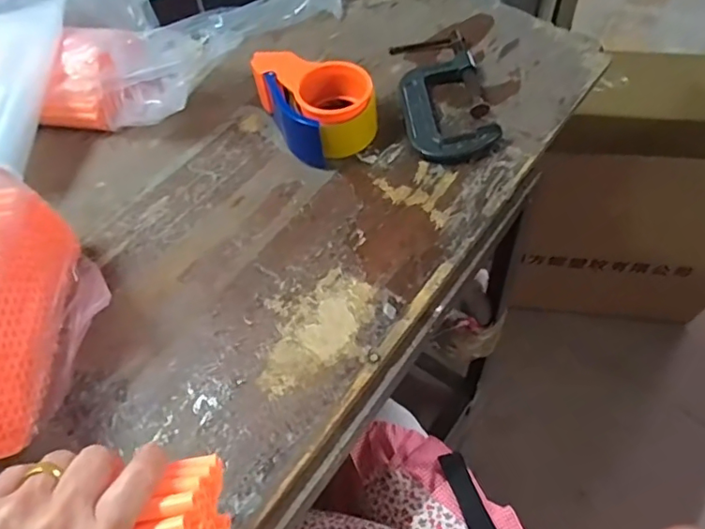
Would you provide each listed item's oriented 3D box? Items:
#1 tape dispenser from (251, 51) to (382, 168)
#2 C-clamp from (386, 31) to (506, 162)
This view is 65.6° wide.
[{"bbox_3d":[-0.035,-0.177,0.586,0.101,0.062,0.132,-25,60,-12],"label":"tape dispenser"},{"bbox_3d":[0.098,-0.191,0.601,0.088,0.024,0.187,-7,58,-1],"label":"C-clamp"}]

